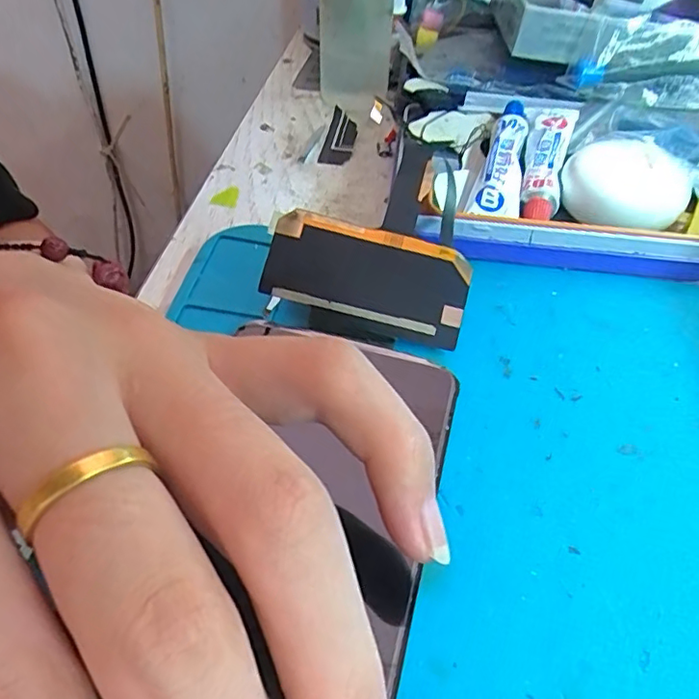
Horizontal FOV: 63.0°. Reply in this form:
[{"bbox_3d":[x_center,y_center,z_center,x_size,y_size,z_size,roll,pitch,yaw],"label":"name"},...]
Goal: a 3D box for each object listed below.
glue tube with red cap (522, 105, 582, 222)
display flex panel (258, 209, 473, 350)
[{"bbox_3d":[0.083,-0.081,0.240,0.016,0.016,0.080,16,48,12],"label":"glue tube with red cap"},{"bbox_3d":[0.005,-0.023,0.184,0.064,0.007,0.032,16,74,2],"label":"display flex panel"}]

